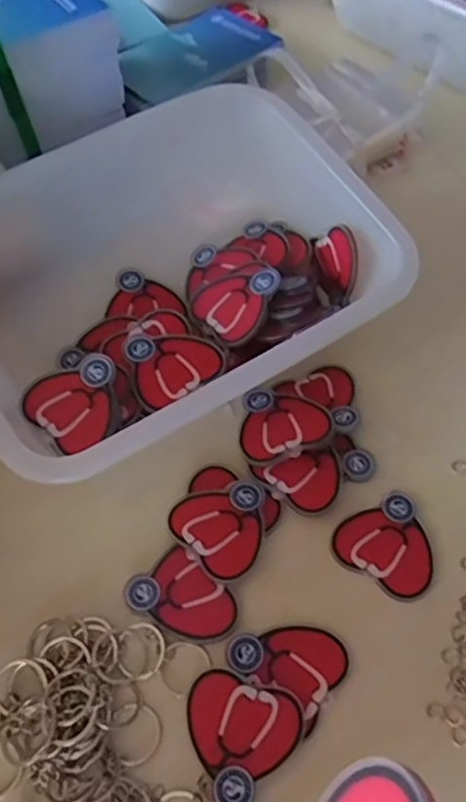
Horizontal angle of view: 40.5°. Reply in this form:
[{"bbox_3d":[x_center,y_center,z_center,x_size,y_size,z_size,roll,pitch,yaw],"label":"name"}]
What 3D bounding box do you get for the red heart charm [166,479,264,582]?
[{"bbox_3d":[-0.005,0.062,0.327,0.051,0.005,0.051,-29,58,-22],"label":"red heart charm"}]

